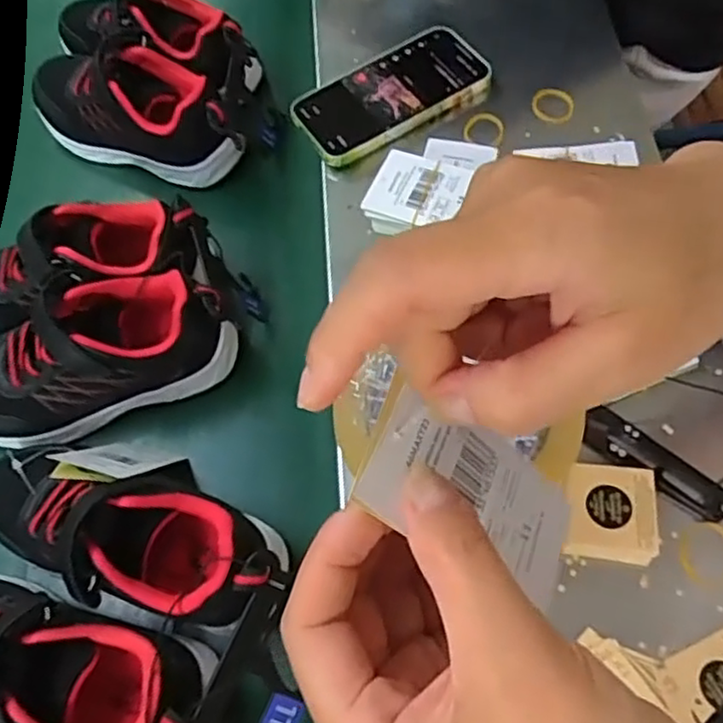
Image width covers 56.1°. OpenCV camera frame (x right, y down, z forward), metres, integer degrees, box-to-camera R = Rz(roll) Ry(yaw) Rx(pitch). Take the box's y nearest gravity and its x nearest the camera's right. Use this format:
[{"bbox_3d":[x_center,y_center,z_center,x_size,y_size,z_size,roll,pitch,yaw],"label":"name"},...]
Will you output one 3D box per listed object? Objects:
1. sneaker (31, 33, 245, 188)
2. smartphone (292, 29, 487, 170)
[{"bbox_3d":[-0.186,-0.215,0.555,0.204,0.070,0.088,16,63,12],"label":"sneaker"},{"bbox_3d":[0.024,-0.212,0.527,0.152,0.011,0.080,-28,63,-12],"label":"smartphone"}]

